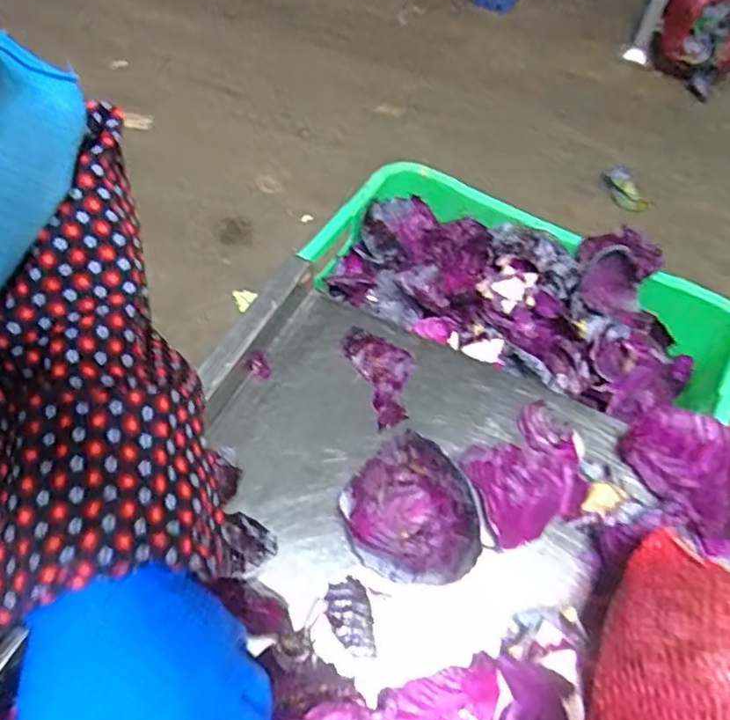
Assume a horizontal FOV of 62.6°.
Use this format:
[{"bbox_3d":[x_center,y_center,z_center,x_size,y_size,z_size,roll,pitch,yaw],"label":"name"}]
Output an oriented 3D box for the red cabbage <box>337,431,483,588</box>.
[{"bbox_3d":[0.031,0.107,0.418,0.082,0.043,0.099,-21,60,-16],"label":"red cabbage"}]

